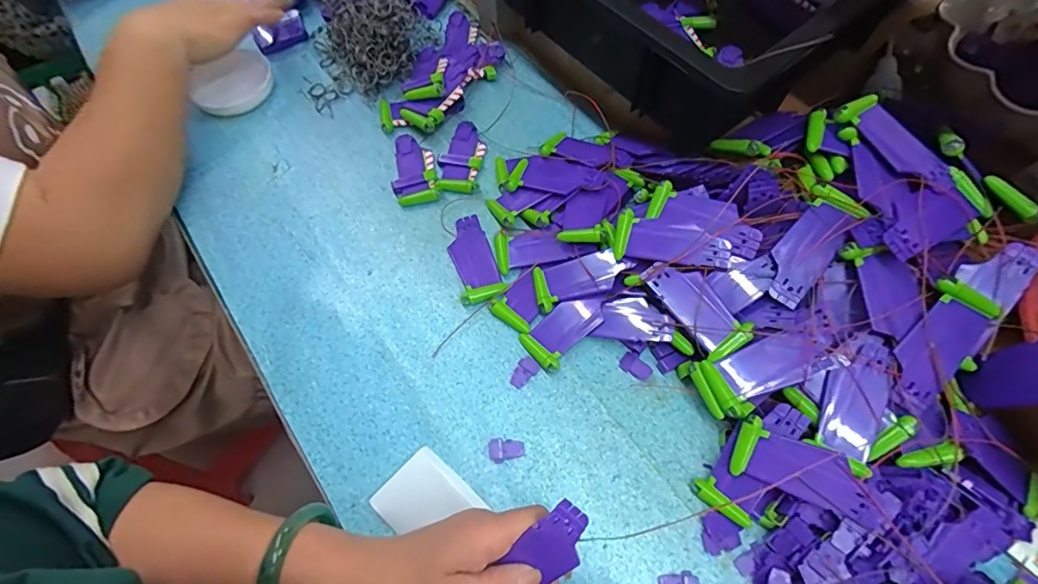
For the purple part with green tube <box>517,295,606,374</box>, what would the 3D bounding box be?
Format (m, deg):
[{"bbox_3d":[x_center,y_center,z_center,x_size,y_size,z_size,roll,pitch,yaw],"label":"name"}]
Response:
[{"bbox_3d":[0.040,0.031,0.404,0.073,0.017,0.038,-36,68,-15],"label":"purple part with green tube"}]

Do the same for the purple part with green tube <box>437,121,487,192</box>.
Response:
[{"bbox_3d":[-0.057,-0.140,0.493,0.043,0.007,0.087,7,64,6],"label":"purple part with green tube"}]

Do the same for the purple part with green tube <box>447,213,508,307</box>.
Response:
[{"bbox_3d":[-0.043,-0.031,0.442,0.039,0.009,0.090,-16,64,-6],"label":"purple part with green tube"}]

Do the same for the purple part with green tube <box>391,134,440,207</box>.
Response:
[{"bbox_3d":[-0.107,-0.127,0.489,0.043,0.008,0.088,-10,64,-2],"label":"purple part with green tube"}]

